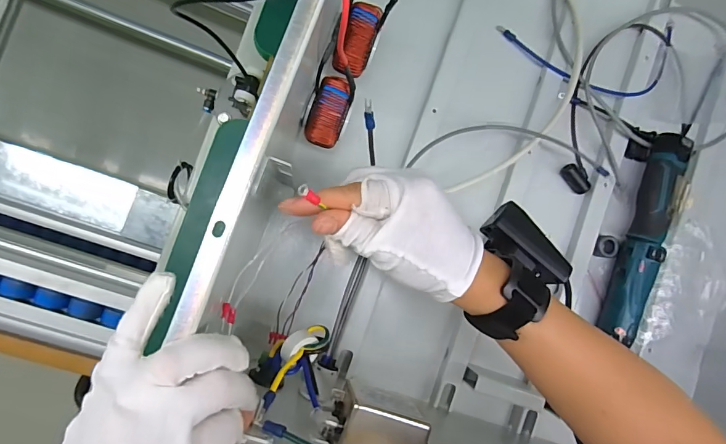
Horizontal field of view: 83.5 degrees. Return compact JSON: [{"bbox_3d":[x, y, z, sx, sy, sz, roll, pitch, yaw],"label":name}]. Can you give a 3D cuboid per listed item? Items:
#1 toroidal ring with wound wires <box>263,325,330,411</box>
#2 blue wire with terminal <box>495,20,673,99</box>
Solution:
[{"bbox_3d":[-0.054,0.118,0.331,0.048,0.074,0.028,19,127,-15],"label":"toroidal ring with wound wires"},{"bbox_3d":[0.297,-0.206,0.529,0.254,0.029,0.097,-6,89,-9],"label":"blue wire with terminal"}]

